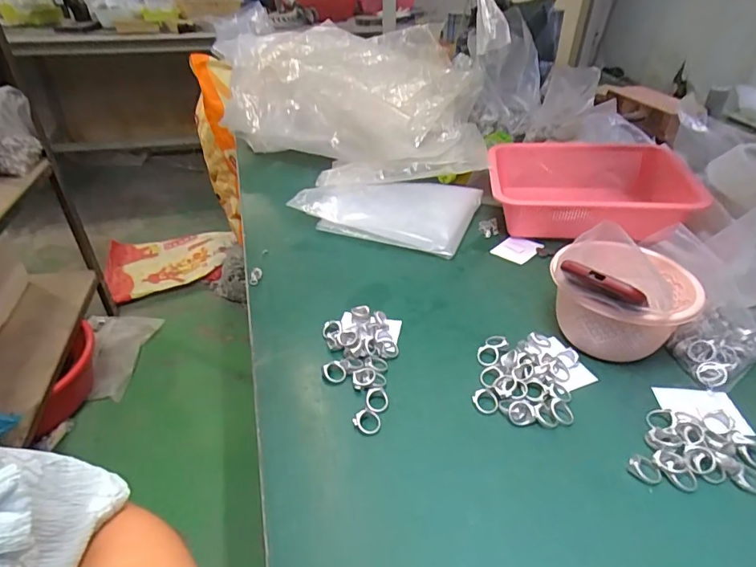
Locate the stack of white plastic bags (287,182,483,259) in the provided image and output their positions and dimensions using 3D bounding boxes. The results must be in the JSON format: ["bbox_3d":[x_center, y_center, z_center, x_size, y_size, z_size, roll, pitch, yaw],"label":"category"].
[{"bbox_3d":[0.015,-0.125,0.778,0.266,0.042,0.184,12,36,16],"label":"stack of white plastic bags"}]

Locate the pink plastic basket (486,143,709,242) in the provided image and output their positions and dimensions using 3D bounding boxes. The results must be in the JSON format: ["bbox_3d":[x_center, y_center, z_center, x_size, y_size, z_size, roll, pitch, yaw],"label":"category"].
[{"bbox_3d":[0.352,-0.153,0.791,0.335,0.093,0.224,8,35,10],"label":"pink plastic basket"}]

